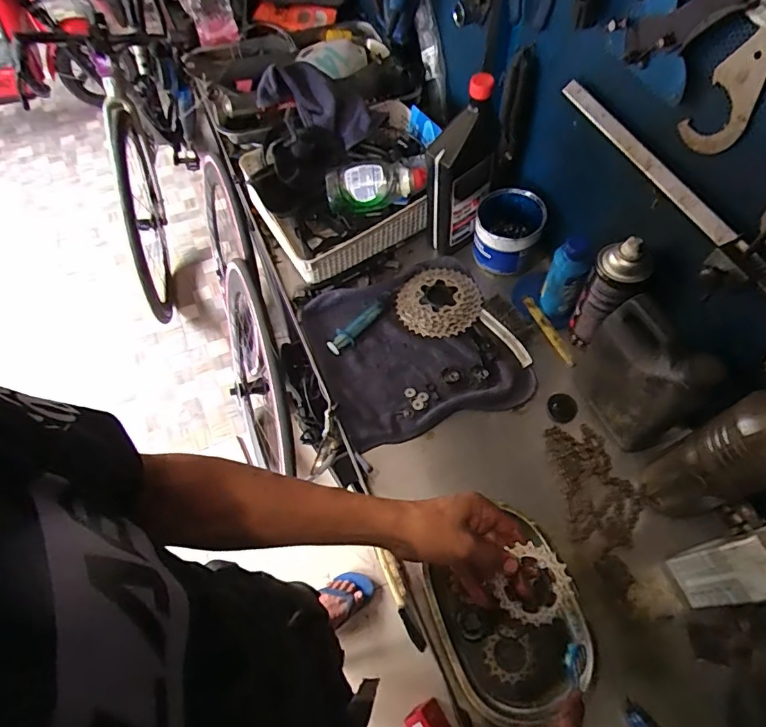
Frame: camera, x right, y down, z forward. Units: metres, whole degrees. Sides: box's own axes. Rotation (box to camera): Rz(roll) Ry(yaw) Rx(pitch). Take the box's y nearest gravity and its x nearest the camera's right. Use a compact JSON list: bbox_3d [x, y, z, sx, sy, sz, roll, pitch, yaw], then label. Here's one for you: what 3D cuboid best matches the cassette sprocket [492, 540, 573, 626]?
[{"bbox_3d":[0.144,0.212,0.466,0.063,0.007,0.073,13,83,24],"label":"cassette sprocket"}]

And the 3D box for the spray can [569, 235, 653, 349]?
[{"bbox_3d":[0.286,-0.080,0.634,0.059,0.180,0.054,-1,60,2],"label":"spray can"}]

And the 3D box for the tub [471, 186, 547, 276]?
[{"bbox_3d":[0.193,-0.204,0.758,0.094,0.084,0.098,-1,60,2],"label":"tub"}]

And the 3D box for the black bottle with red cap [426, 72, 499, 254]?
[{"bbox_3d":[0.114,-0.269,0.709,0.088,0.250,0.047,-21,61,-8],"label":"black bottle with red cap"}]

